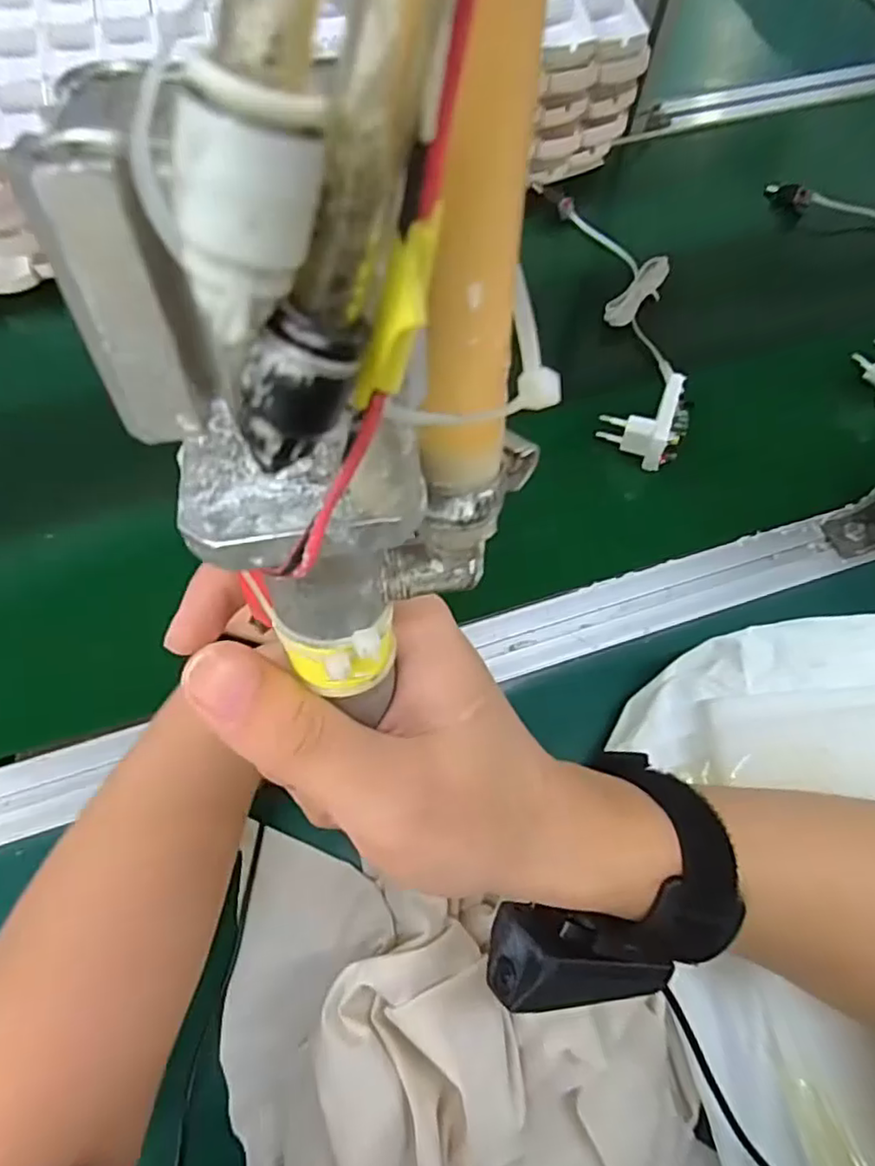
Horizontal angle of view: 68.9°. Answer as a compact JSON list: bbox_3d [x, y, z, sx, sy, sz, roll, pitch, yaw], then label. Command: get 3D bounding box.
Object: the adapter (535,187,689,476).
[{"bbox_3d":[0.144,-0.217,0.486,0.080,0.040,0.284,-4,68,-4],"label":"adapter"}]

